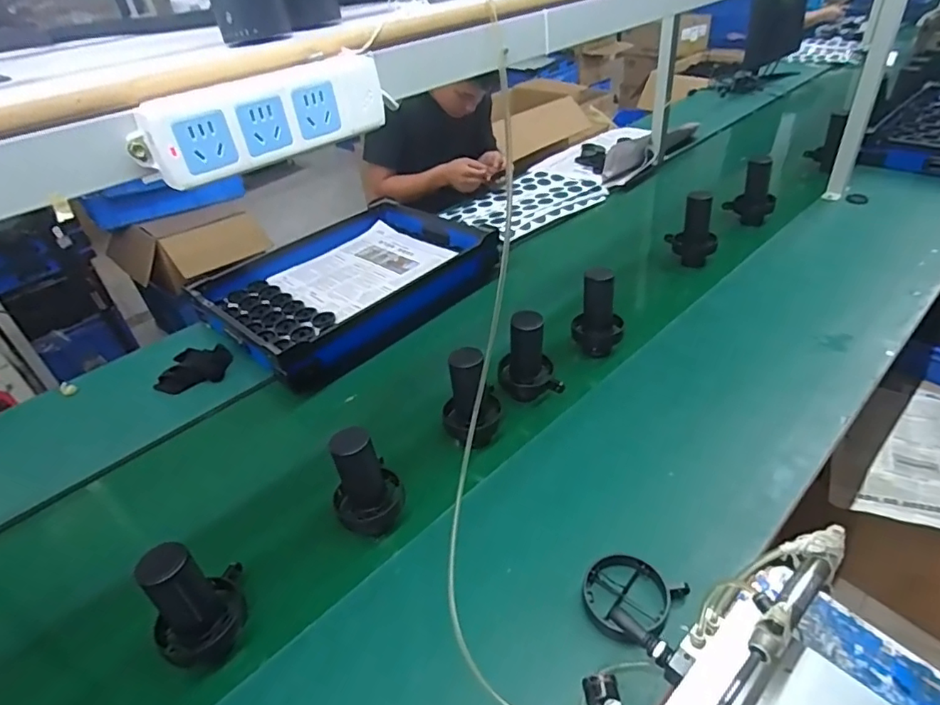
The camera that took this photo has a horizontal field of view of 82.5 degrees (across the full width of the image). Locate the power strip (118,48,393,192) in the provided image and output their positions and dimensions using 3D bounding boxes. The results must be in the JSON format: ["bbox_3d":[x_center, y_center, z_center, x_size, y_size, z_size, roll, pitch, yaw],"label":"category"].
[{"bbox_3d":[-0.145,-0.170,0.385,0.177,0.054,0.032,-31,44,-28],"label":"power strip"}]

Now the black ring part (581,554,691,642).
[{"bbox_3d":[0.188,0.293,0.640,0.102,0.018,0.097,-5,38,4],"label":"black ring part"}]

